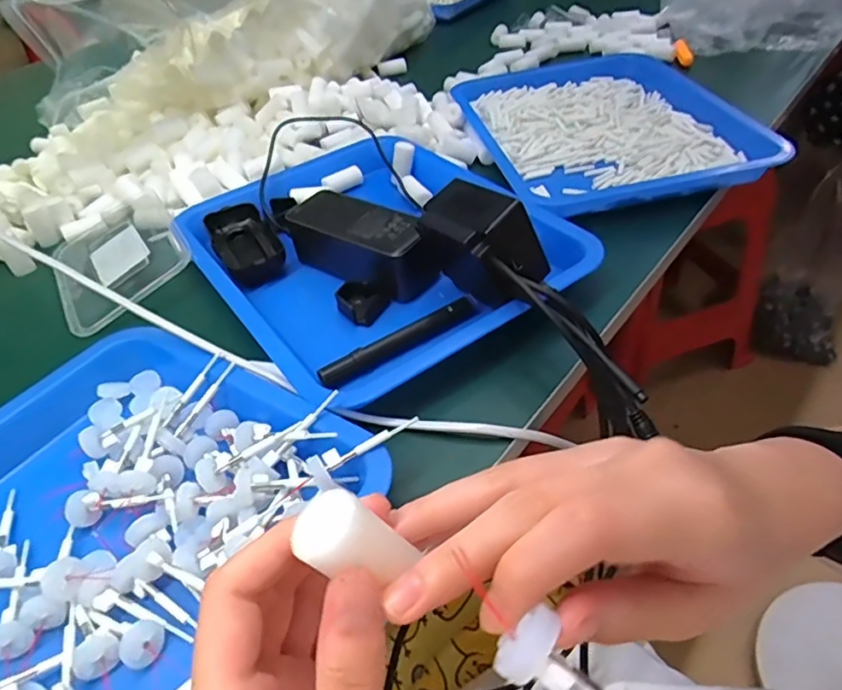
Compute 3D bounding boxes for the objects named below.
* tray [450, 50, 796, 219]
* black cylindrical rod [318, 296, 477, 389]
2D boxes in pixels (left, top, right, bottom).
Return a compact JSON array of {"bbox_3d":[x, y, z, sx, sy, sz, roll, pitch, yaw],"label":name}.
[{"bbox_3d":[0.188,-0.253,0.648,0.262,0.029,0.368,-10,43,-3],"label":"tray"},{"bbox_3d":[-0.014,0.000,0.425,0.127,0.019,0.016,-27,47,-20],"label":"black cylindrical rod"}]

